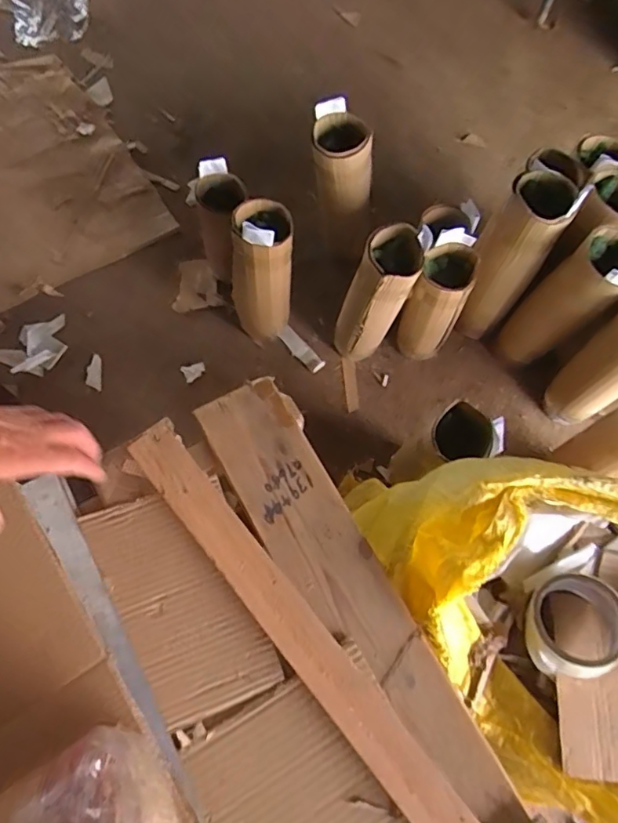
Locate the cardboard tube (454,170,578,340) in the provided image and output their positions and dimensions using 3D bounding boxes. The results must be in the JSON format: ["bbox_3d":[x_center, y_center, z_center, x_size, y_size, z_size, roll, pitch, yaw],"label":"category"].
[{"bbox_3d":[0.445,-0.341,1.226,0.133,0.448,0.124,21,71,3],"label":"cardboard tube"}]

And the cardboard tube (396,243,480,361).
[{"bbox_3d":[0.286,-0.231,1.233,0.110,0.384,0.101,1,71,-3],"label":"cardboard tube"}]

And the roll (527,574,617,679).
[{"bbox_3d":[0.265,0.217,0.525,0.092,0.053,0.101,12,61,20],"label":"roll"}]

